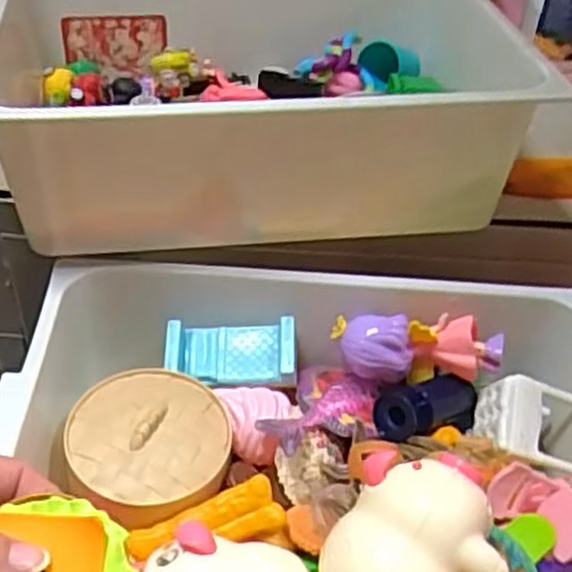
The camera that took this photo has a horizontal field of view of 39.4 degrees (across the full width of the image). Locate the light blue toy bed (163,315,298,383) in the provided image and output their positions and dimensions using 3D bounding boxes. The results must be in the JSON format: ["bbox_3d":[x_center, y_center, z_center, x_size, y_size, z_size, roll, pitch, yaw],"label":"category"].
[{"bbox_3d":[-0.038,0.044,0.531,0.085,0.029,0.040,1,64,-1],"label":"light blue toy bed"}]

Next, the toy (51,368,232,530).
[{"bbox_3d":[-0.082,0.091,0.473,0.096,0.024,0.102,1,40,-1],"label":"toy"}]

